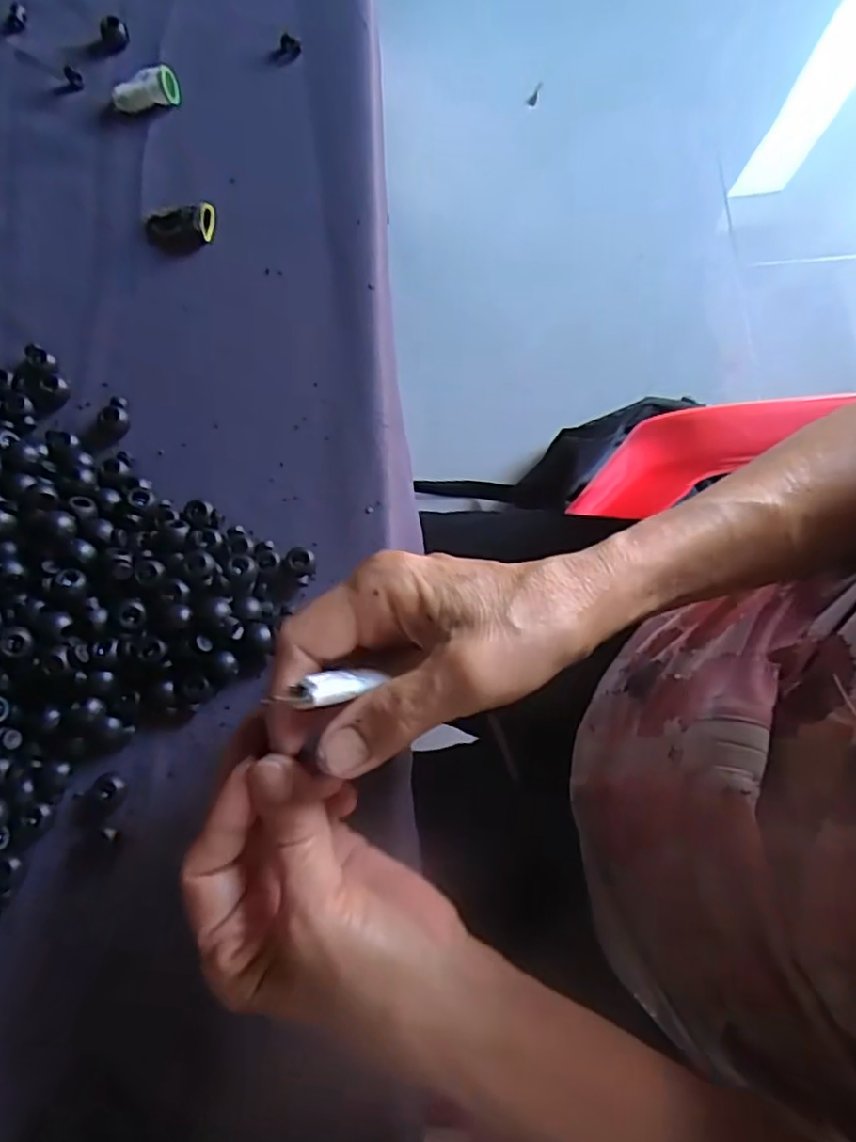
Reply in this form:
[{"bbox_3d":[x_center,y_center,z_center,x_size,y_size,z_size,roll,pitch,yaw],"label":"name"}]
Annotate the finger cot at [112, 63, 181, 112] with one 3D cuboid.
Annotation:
[{"bbox_3d":[-0.160,-0.272,0.384,0.037,0.017,0.014,-17,77,-2],"label":"finger cot"}]

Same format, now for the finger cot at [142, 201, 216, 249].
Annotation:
[{"bbox_3d":[-0.138,-0.190,0.373,0.041,0.013,0.022,0,77,1],"label":"finger cot"}]

